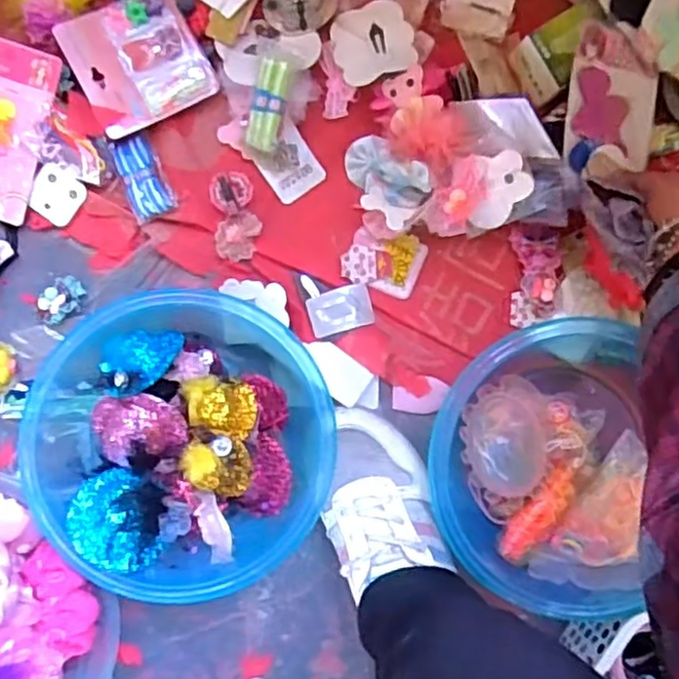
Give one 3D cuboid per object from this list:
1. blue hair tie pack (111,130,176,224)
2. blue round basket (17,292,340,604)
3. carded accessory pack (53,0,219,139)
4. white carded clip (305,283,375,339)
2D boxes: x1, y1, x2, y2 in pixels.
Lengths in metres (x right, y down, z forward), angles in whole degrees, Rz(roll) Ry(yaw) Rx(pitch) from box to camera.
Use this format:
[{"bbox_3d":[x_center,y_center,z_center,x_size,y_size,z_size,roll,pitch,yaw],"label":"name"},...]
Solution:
[{"bbox_3d":[-0.162,-0.134,0.565,0.035,0.013,0.067,-23,93,-2],"label":"blue hair tie pack"},{"bbox_3d":[-0.117,0.077,0.534,0.215,0.093,0.228,0,91,-3],"label":"blue round basket"},{"bbox_3d":[-0.164,-0.227,0.556,0.097,0.016,0.102,-27,93,-2],"label":"carded accessory pack"},{"bbox_3d":[0.001,-0.025,0.581,0.053,0.011,0.036,-15,92,-3],"label":"white carded clip"}]

